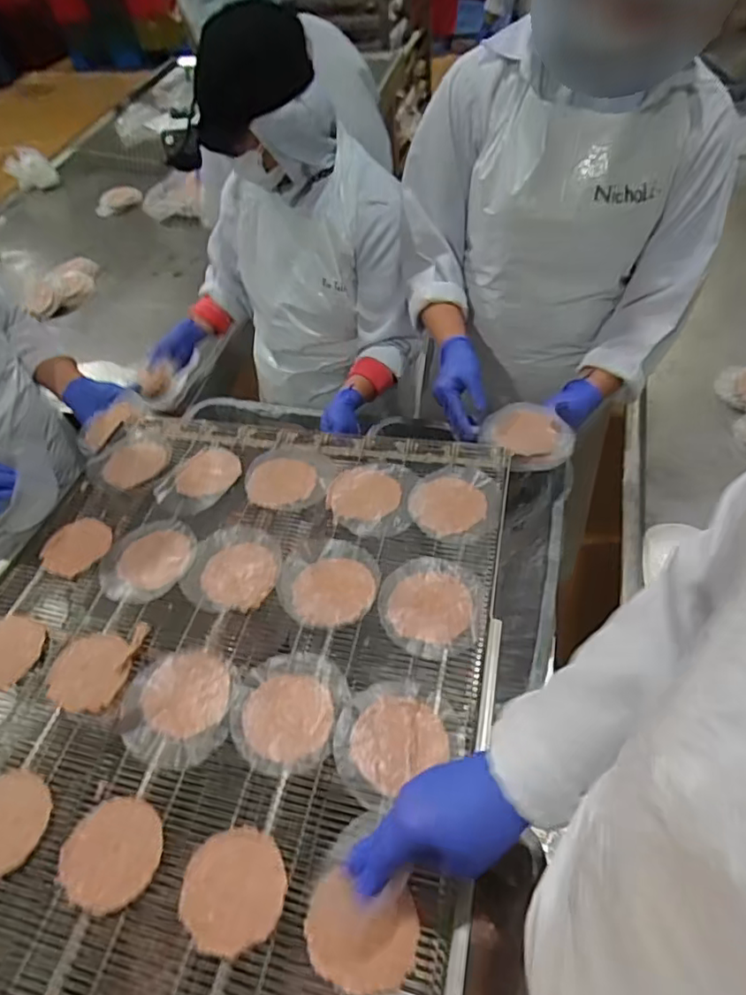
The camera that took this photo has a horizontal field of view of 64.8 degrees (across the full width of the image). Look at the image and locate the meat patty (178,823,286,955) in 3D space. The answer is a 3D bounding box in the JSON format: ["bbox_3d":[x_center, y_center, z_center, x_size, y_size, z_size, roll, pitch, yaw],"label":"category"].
[{"bbox_3d":[-0.119,0.329,0.499,0.086,0.008,0.087,-23,49,-14],"label":"meat patty"}]

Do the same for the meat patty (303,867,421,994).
[{"bbox_3d":[-0.009,0.346,0.471,0.088,0.006,0.076,2,48,9],"label":"meat patty"}]

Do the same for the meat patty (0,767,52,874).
[{"bbox_3d":[-0.349,0.303,0.551,0.091,0.004,0.086,-4,47,4],"label":"meat patty"}]

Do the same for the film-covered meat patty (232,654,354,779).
[{"bbox_3d":[-0.088,0.215,0.599,0.112,0.004,0.118,9,49,15],"label":"film-covered meat patty"}]

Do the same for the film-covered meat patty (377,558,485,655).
[{"bbox_3d":[0.066,0.119,0.663,0.114,0.005,0.118,3,48,10],"label":"film-covered meat patty"}]

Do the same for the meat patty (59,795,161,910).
[{"bbox_3d":[-0.233,0.316,0.525,0.086,0.008,0.085,-4,47,4],"label":"meat patty"}]

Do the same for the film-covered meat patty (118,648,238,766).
[{"bbox_3d":[-0.201,0.209,0.606,0.108,0.020,0.117,-2,47,6],"label":"film-covered meat patty"}]

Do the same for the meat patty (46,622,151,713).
[{"bbox_3d":[-0.311,0.185,0.653,0.088,0.005,0.102,3,48,10],"label":"meat patty"}]

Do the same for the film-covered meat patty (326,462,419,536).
[{"bbox_3d":[-0.003,-0.006,0.782,0.113,0.006,0.132,2,48,9],"label":"film-covered meat patty"}]

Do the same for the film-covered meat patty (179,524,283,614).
[{"bbox_3d":[-0.170,0.083,0.721,0.116,0.012,0.116,3,48,10],"label":"film-covered meat patty"}]

